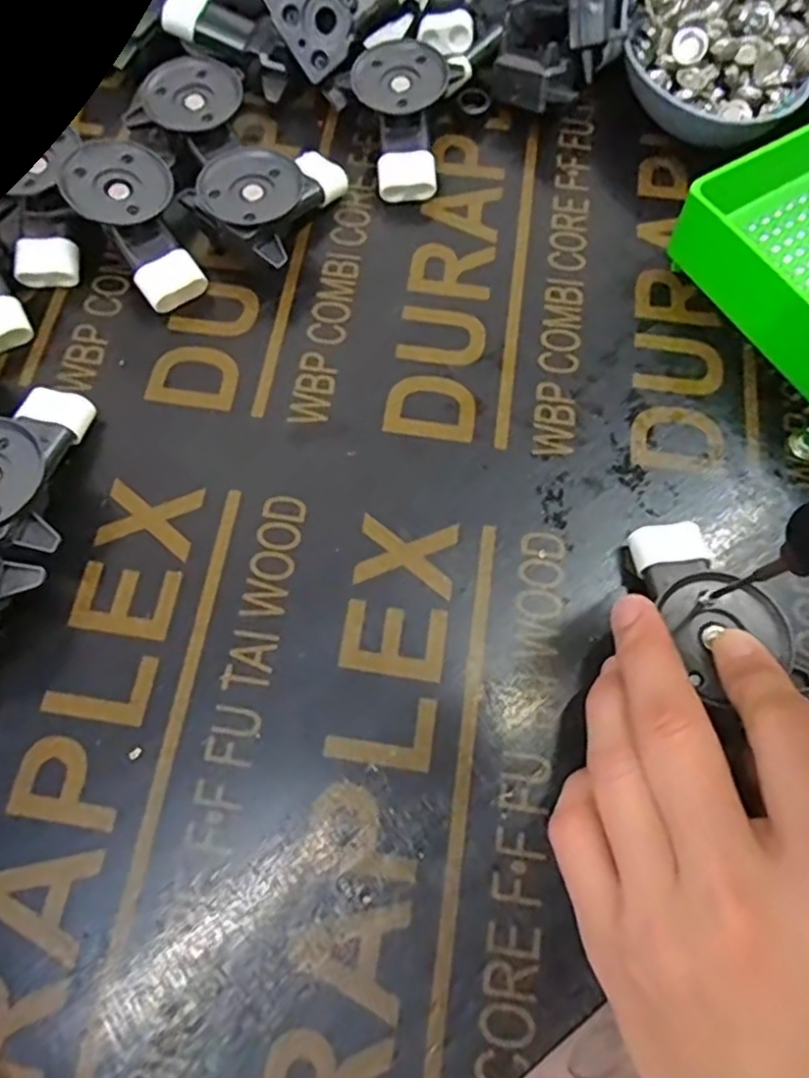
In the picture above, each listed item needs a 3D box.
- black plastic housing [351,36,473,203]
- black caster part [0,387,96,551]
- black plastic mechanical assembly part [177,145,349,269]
[{"bbox_3d":[-0.002,-0.192,0.305,0.046,0.022,0.072,14,89,3],"label":"black plastic housing"},{"bbox_3d":[-0.144,-0.027,0.243,0.044,0.032,0.066,-2,70,1],"label":"black caster part"},{"bbox_3d":[-0.058,-0.149,0.288,0.044,0.031,0.066,22,72,9],"label":"black plastic mechanical assembly part"}]

